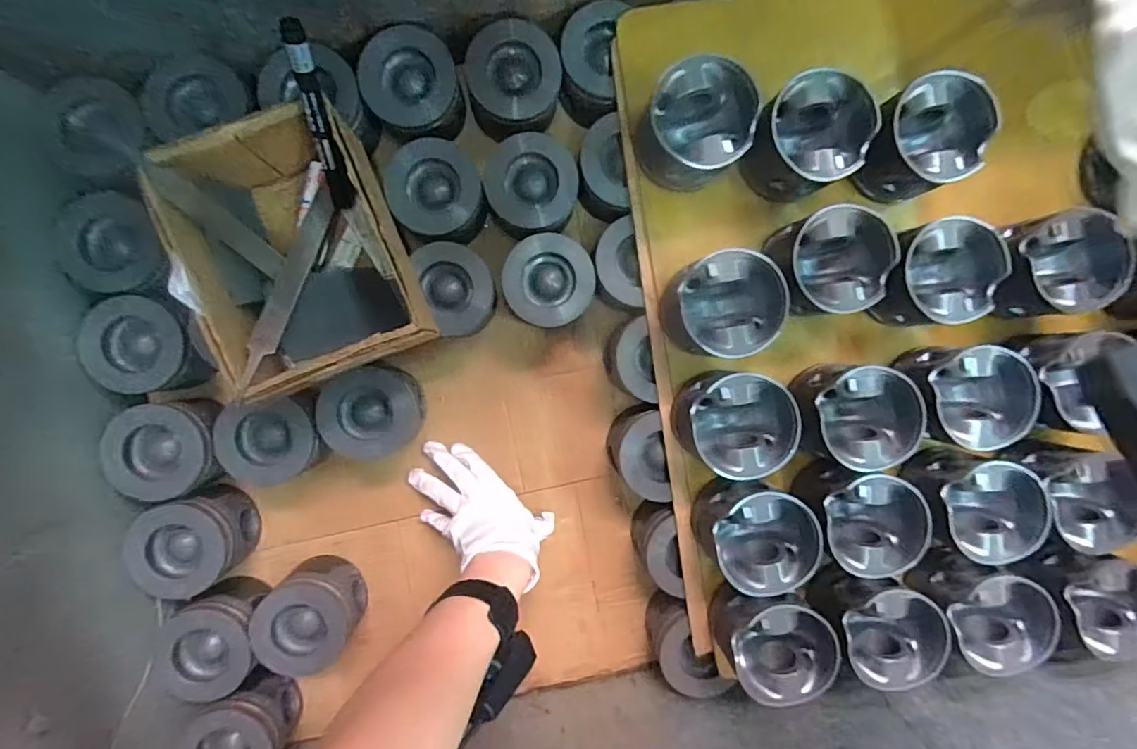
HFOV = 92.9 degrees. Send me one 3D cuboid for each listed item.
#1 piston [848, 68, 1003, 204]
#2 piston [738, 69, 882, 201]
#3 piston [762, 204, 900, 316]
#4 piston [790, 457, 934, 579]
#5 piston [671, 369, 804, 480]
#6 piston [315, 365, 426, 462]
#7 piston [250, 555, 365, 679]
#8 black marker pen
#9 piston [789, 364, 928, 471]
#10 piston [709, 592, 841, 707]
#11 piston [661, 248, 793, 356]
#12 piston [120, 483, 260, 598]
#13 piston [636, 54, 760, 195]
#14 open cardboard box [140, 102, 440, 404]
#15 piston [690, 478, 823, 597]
[{"bbox_3d":[0.305,-0.204,0.481,0.086,0.086,0.085,0,93,-3],"label":"piston"},{"bbox_3d":[0.203,-0.202,0.476,0.084,0.087,0.090,0,93,-3],"label":"piston"},{"bbox_3d":[0.223,-0.096,0.480,0.090,0.078,0.084,0,93,-3],"label":"piston"},{"bbox_3d":[0.261,0.127,0.493,0.091,0.073,0.084,0,93,-3],"label":"piston"},{"bbox_3d":[0.146,0.041,0.483,0.089,0.077,0.085,0,93,-3],"label":"piston"},{"bbox_3d":[-0.195,0.038,0.548,0.086,0.072,0.088,0,93,-3],"label":"piston"},{"bbox_3d":[-0.261,0.243,0.553,0.089,0.072,0.096,0,93,-3],"label":"piston"},{"bbox_3d":[-0.191,-0.191,0.420,0.022,0.152,0.016,6,57,-3],"label":"black marker pen"},{"bbox_3d":[0.253,0.036,0.489,0.100,0.072,0.088,2,93,-3],"label":"piston"},{"bbox_3d":[0.184,0.241,0.497,0.088,0.075,0.091,0,93,-3],"label":"piston"},{"bbox_3d":[0.135,-0.061,0.479,0.084,0.077,0.087,0,93,-3],"label":"piston"},{"bbox_3d":[-0.369,0.164,0.536,0.096,0.074,0.092,0,93,-3],"label":"piston"},{"bbox_3d":[0.107,-0.210,0.473,0.086,0.087,0.093,0,93,-3],"label":"piston"},{"bbox_3d":[-0.224,-0.098,0.464,0.158,0.099,0.203,-22,94,-1],"label":"open cardboard box"},{"bbox_3d":[0.166,0.139,0.487,0.086,0.075,0.090,0,93,-3],"label":"piston"}]

